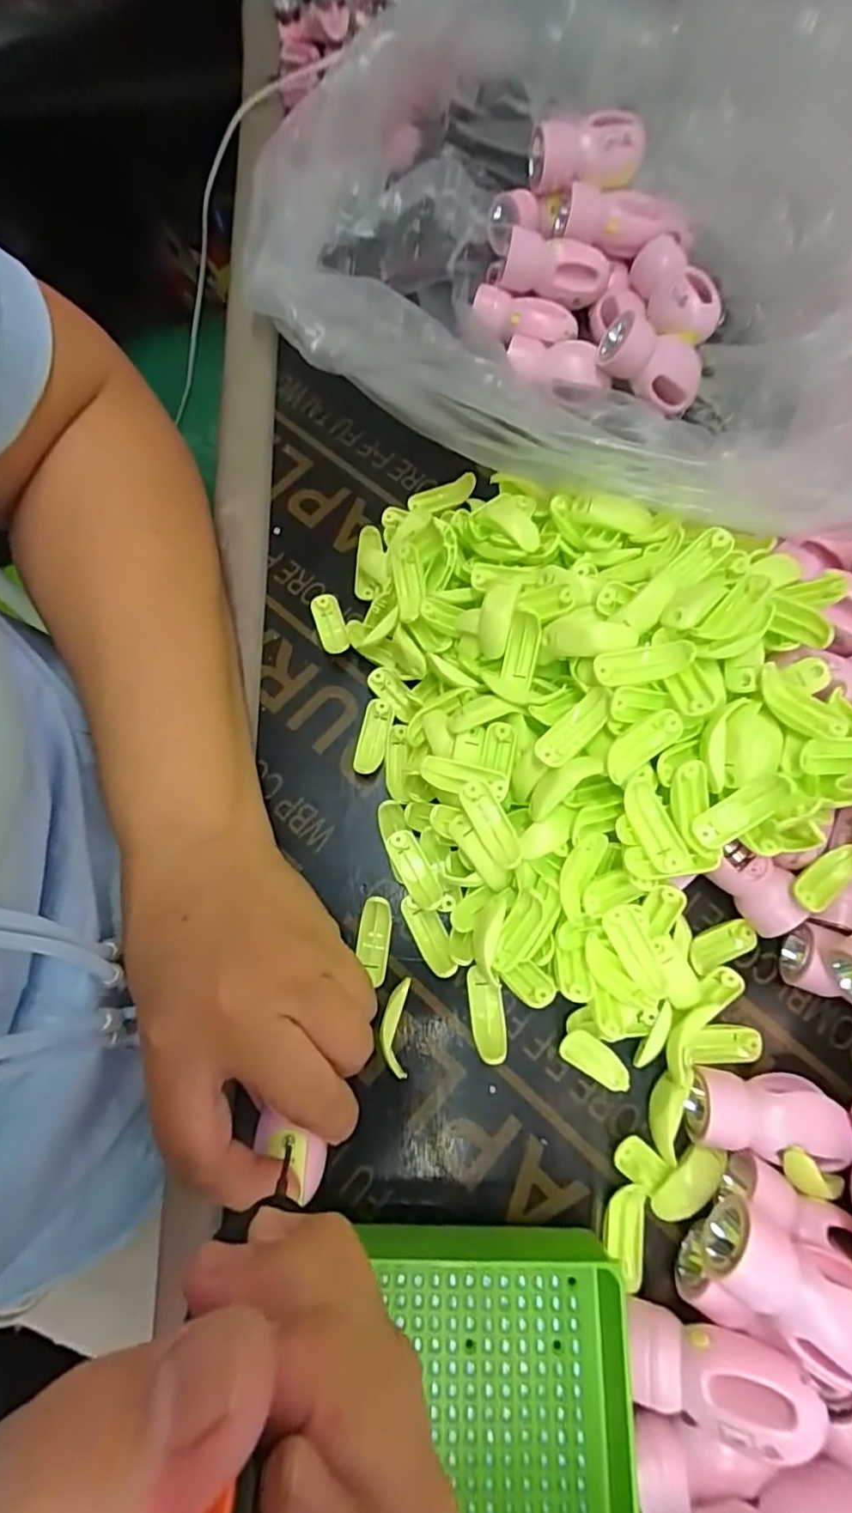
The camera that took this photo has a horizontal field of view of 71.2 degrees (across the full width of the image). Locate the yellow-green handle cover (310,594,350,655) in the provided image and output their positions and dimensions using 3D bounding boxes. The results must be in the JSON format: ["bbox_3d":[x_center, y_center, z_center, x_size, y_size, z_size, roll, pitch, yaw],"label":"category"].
[{"bbox_3d":[-0.054,-0.074,0.336,0.015,0.012,0.037,-19,74,-4],"label":"yellow-green handle cover"}]

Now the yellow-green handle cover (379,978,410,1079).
[{"bbox_3d":[-0.014,0.126,0.278,0.012,0.010,0.041,2,74,2],"label":"yellow-green handle cover"}]

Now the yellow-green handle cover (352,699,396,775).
[{"bbox_3d":[-0.028,-0.010,0.317,0.016,0.011,0.040,15,75,6],"label":"yellow-green handle cover"}]

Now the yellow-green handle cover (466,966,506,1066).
[{"bbox_3d":[0.029,0.122,0.282,0.015,0.007,0.041,-7,74,-1],"label":"yellow-green handle cover"}]

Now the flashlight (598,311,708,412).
[{"bbox_3d":[0.137,-0.236,0.351,0.064,0.029,0.033,22,74,-16],"label":"flashlight"}]

